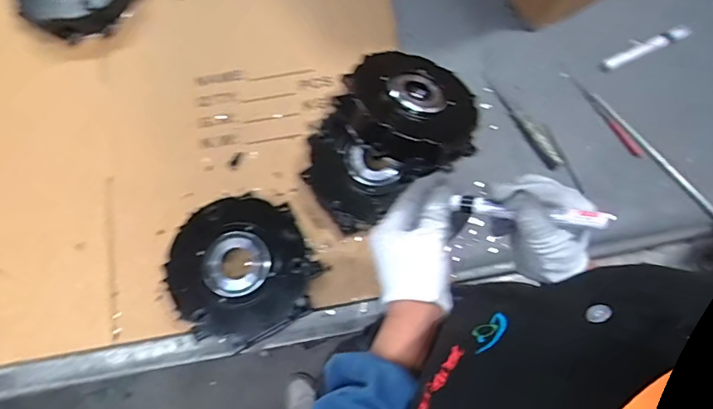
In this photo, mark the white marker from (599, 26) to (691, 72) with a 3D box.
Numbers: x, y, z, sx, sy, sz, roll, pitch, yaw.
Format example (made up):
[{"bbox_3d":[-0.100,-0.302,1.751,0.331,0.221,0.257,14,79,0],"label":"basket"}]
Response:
[{"bbox_3d":[0.434,-0.234,0.737,0.145,0.021,0.023,-22,74,-7],"label":"white marker"}]

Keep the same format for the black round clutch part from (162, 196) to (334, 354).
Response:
[{"bbox_3d":[-0.138,0.078,0.603,0.166,0.063,0.165,0,73,-1],"label":"black round clutch part"}]

